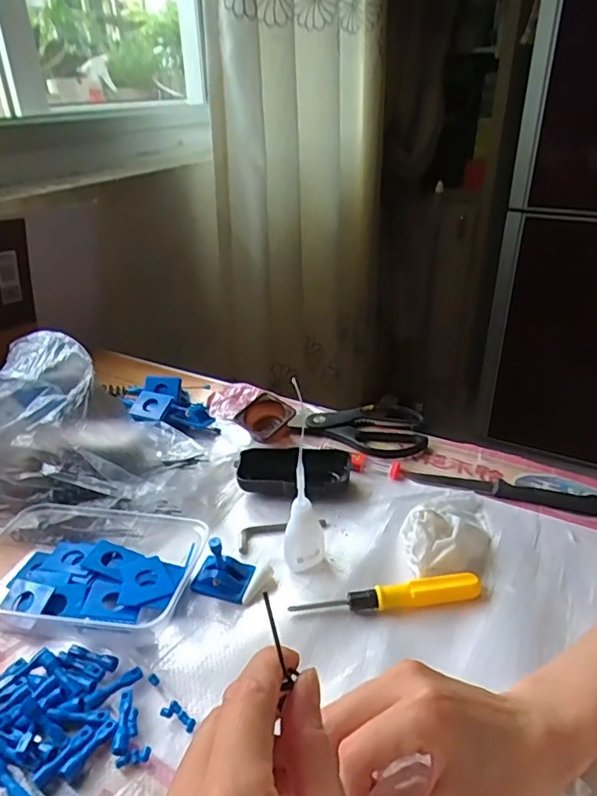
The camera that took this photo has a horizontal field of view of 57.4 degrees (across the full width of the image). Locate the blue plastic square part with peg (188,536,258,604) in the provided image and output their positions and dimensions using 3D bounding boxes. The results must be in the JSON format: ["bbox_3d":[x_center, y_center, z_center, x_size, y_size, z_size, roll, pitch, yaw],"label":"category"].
[{"bbox_3d":[-0.059,0.126,0.420,0.043,0.042,0.029,9,32,16],"label":"blue plastic square part with peg"}]

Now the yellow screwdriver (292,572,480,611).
[{"bbox_3d":[0.066,0.149,0.407,0.139,0.015,0.018,-5,31,-7],"label":"yellow screwdriver"}]

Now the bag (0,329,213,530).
[{"bbox_3d":[-0.201,0.027,0.503,0.241,0.130,0.132,-3,31,-3],"label":"bag"}]

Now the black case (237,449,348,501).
[{"bbox_3d":[-0.005,0.072,0.524,0.104,0.024,0.051,2,31,5],"label":"black case"}]

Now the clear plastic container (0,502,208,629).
[{"bbox_3d":[-0.182,0.128,0.431,0.203,0.034,0.103,2,31,5],"label":"clear plastic container"}]

